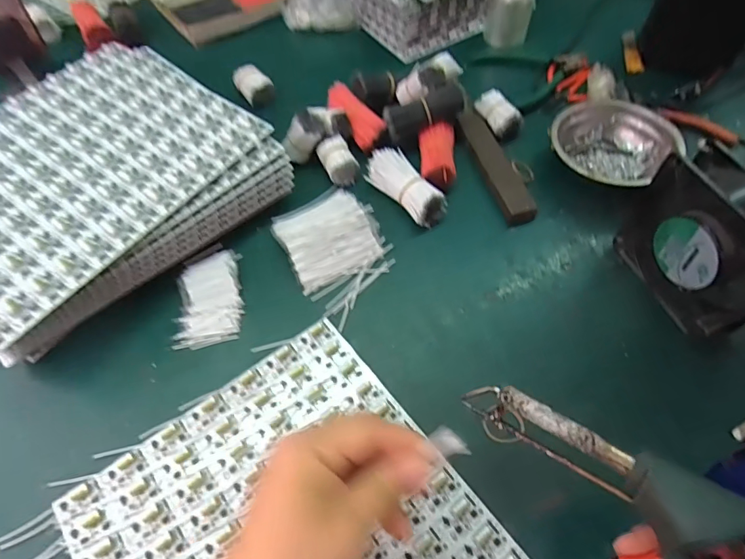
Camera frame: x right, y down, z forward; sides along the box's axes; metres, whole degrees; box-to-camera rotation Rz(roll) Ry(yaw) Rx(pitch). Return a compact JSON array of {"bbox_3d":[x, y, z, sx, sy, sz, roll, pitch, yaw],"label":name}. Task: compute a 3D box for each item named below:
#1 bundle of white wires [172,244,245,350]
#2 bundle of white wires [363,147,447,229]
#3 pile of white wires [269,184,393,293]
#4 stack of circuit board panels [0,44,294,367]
[{"bbox_3d":[-0.150,0.011,0.422,0.056,0.013,0.102,-6,56,-7],"label":"bundle of white wires"},{"bbox_3d":[0.036,-0.097,0.473,0.044,0.034,0.091,-35,63,-19],"label":"bundle of white wires"},{"bbox_3d":[-0.045,-0.049,0.454,0.094,0.021,0.104,-22,60,-17],"label":"pile of white wires"},{"bbox_3d":[-0.274,-0.088,0.450,0.254,0.090,0.297,38,62,21],"label":"stack of circuit board panels"}]

